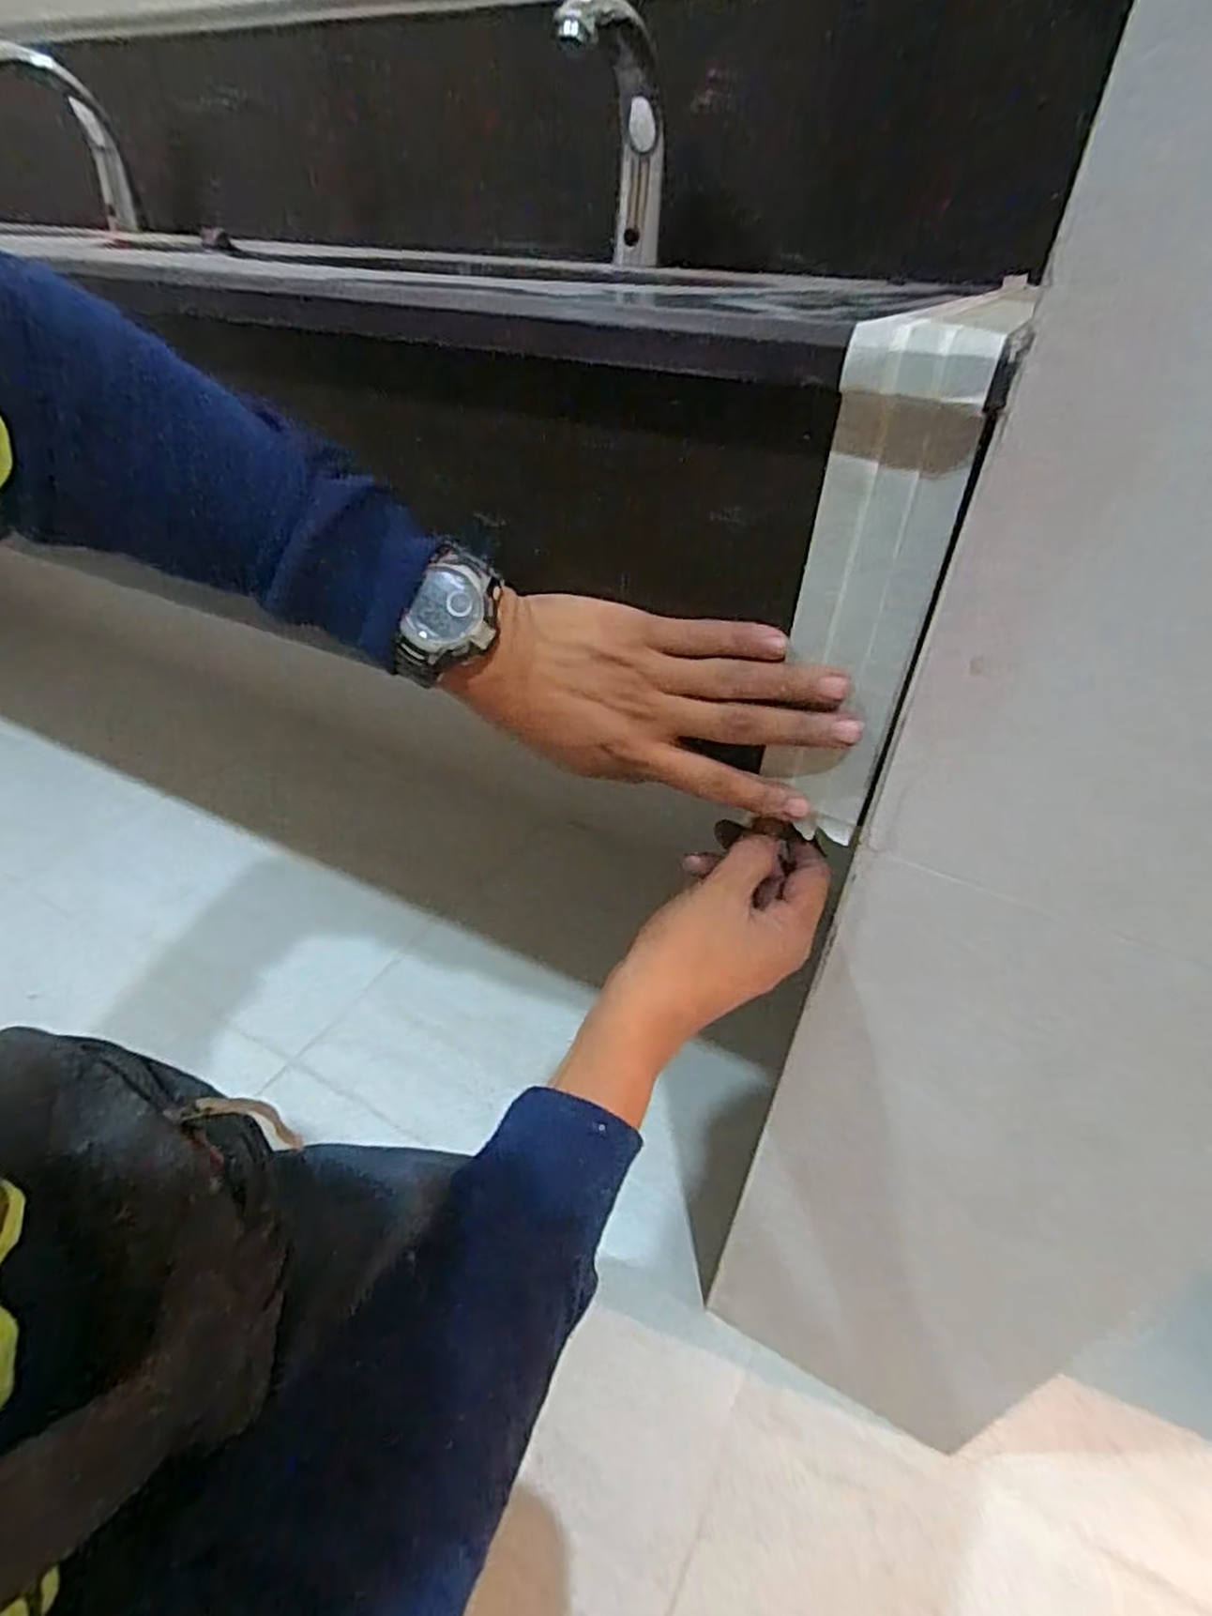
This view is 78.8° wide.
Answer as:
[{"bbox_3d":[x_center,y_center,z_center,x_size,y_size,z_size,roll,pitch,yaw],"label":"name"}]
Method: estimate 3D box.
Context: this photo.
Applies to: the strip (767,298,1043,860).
[{"bbox_3d":[0.104,-0.077,0.306,0.053,0.221,0.014,22,44,26],"label":"strip"}]

